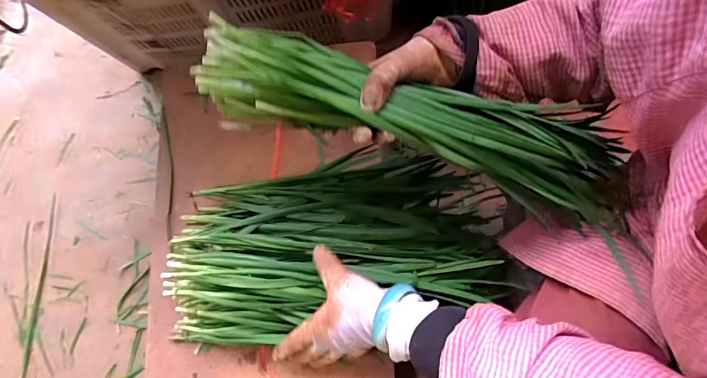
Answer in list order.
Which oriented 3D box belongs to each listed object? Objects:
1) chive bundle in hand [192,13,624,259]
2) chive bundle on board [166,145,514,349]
[{"bbox_3d":[0.063,-0.053,0.386,0.387,0.078,0.081,16,74,-5],"label":"chive bundle in hand"},{"bbox_3d":[-0.028,0.067,0.493,0.349,0.070,0.201,-10,73,-6],"label":"chive bundle on board"}]

